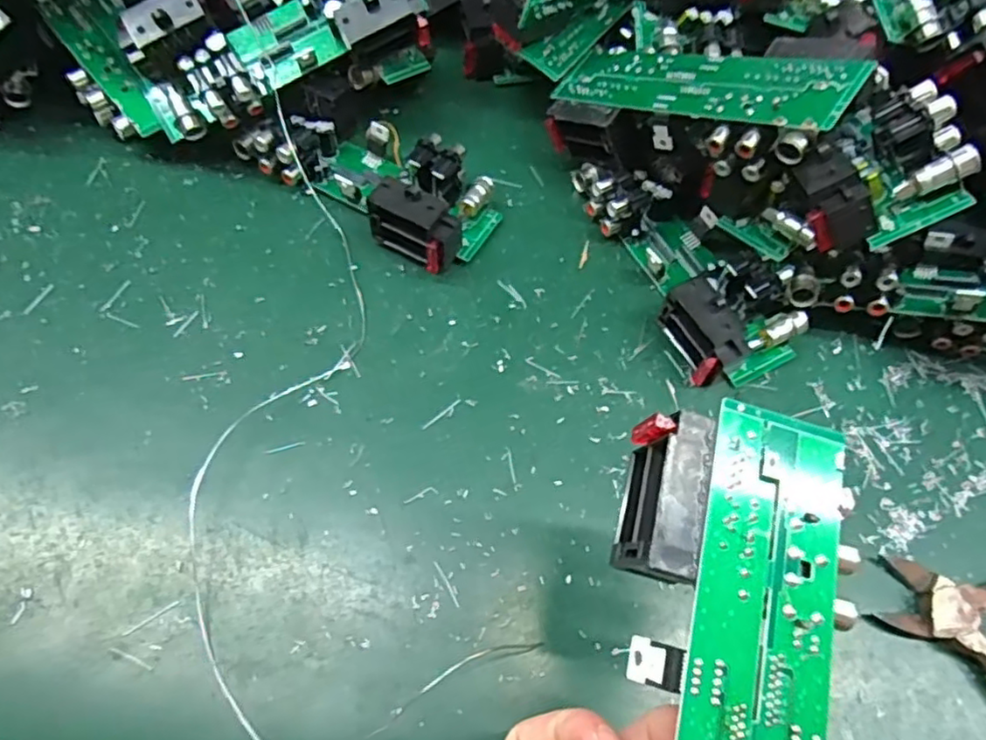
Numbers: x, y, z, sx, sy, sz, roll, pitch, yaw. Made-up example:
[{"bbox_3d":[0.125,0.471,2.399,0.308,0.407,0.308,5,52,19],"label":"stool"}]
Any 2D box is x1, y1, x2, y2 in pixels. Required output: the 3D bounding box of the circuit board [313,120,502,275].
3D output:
[{"bbox_3d":[-0.045,-0.094,0.322,0.095,0.035,0.060,41,68,16],"label":"circuit board"}]

